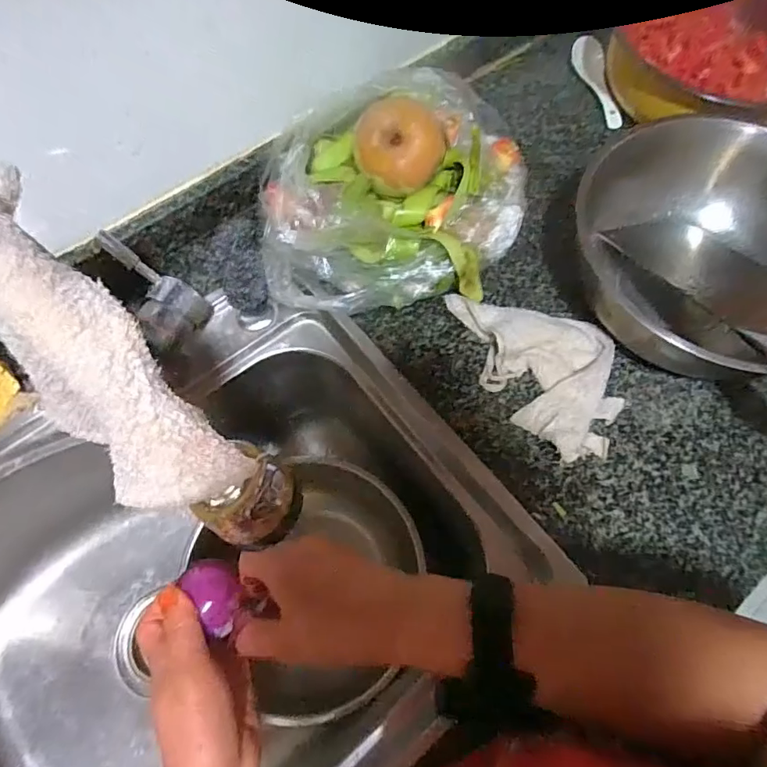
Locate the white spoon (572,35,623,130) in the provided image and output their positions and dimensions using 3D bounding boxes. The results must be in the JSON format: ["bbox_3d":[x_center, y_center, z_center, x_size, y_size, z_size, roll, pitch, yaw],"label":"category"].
[{"bbox_3d":[0.253,-0.351,0.583,0.023,0.027,0.123,-15,68,-6],"label":"white spoon"}]

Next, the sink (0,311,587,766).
[{"bbox_3d":[-0.195,0.203,0.467,0.570,0.224,0.404,-38,72,-14],"label":"sink"}]

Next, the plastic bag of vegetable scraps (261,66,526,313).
[{"bbox_3d":[0.015,-0.173,0.464,0.258,0.117,0.192,-16,68,-6],"label":"plastic bag of vegetable scraps"}]

